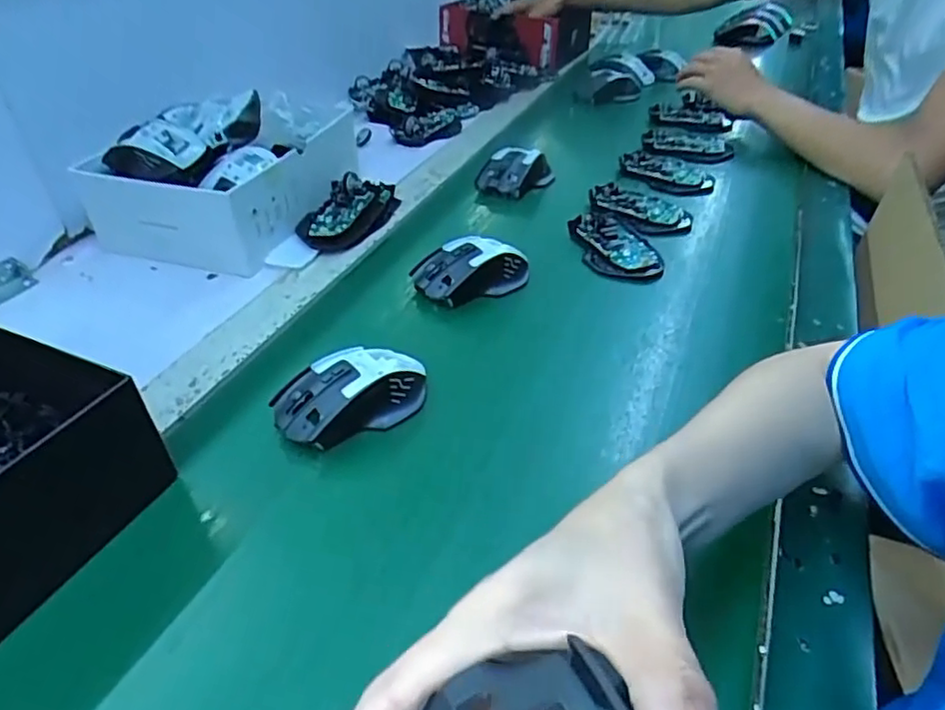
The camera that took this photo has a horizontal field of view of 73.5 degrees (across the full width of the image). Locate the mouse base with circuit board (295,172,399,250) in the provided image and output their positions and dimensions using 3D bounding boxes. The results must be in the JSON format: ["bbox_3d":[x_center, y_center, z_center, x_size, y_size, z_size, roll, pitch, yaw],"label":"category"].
[{"bbox_3d":[-0.136,-0.165,0.701,0.069,0.046,0.144,18,43,24],"label":"mouse base with circuit board"}]

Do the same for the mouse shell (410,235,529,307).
[{"bbox_3d":[-0.002,-0.080,0.591,0.109,0.038,0.064,-13,40,-13],"label":"mouse shell"}]

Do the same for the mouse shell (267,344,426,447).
[{"bbox_3d":[-0.086,0.026,0.457,0.110,0.033,0.064,-17,41,-18],"label":"mouse shell"}]

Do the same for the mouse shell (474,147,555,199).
[{"bbox_3d":[0.052,-0.223,0.775,0.067,0.042,0.083,27,47,32],"label":"mouse shell"}]

